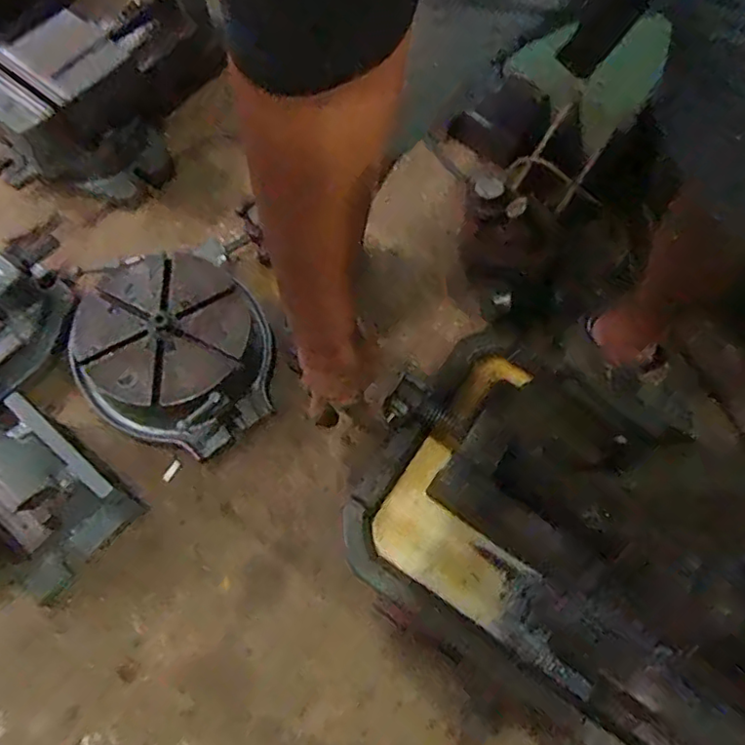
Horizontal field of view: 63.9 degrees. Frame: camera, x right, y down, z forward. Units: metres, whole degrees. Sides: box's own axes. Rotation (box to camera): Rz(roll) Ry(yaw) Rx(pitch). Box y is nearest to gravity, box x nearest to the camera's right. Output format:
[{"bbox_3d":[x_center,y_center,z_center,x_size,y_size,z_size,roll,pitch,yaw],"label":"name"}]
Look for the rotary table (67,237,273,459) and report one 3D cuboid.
[{"bbox_3d":[-0.285,-0.039,0.872,0.269,0.112,0.299,-34,75,-14],"label":"rotary table"}]

